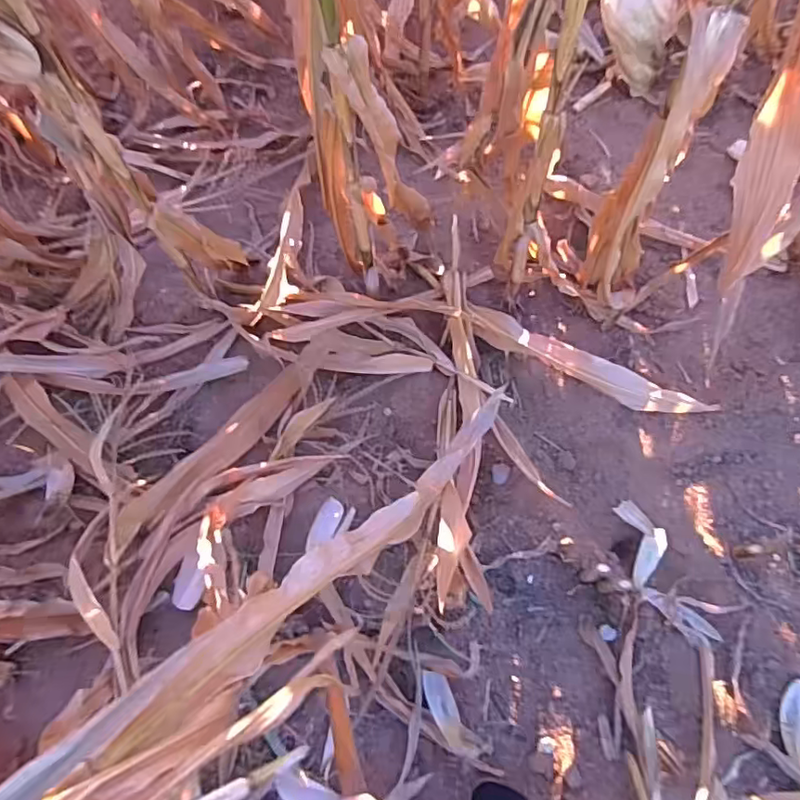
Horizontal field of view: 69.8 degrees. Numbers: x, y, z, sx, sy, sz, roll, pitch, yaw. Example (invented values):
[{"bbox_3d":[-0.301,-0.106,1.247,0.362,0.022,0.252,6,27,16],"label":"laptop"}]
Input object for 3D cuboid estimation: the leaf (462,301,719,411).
[{"bbox_3d":[0.402,-0.077,1.260,0.573,0.058,0.088,25,70,14],"label":"leaf"}]

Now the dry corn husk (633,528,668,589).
[{"bbox_3d":[0.492,0.312,1.138,0.039,0.024,0.123,29,74,12],"label":"dry corn husk"}]

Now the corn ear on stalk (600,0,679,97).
[{"bbox_3d":[0.331,-0.504,0.768,0.098,0.218,0.056,-5,68,29],"label":"corn ear on stalk"}]

